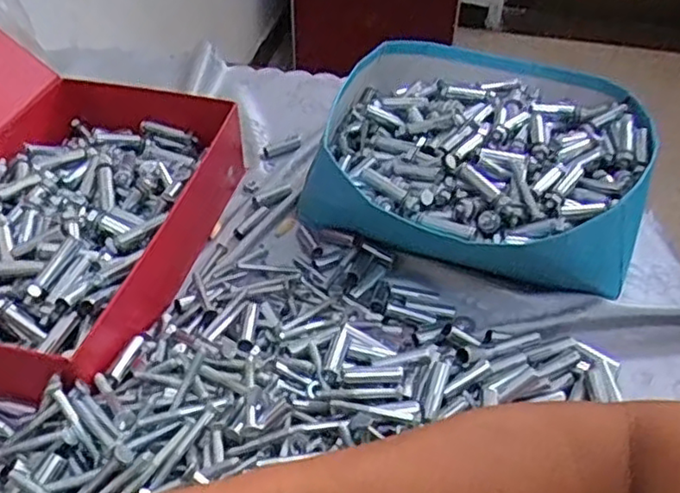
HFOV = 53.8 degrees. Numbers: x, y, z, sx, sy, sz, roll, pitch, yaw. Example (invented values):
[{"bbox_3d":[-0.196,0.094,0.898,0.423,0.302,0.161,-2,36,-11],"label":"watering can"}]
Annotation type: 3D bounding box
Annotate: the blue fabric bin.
[{"bbox_3d":[0.125,-0.083,0.608,0.269,0.088,0.282,14,44,13],"label":"blue fabric bin"}]

